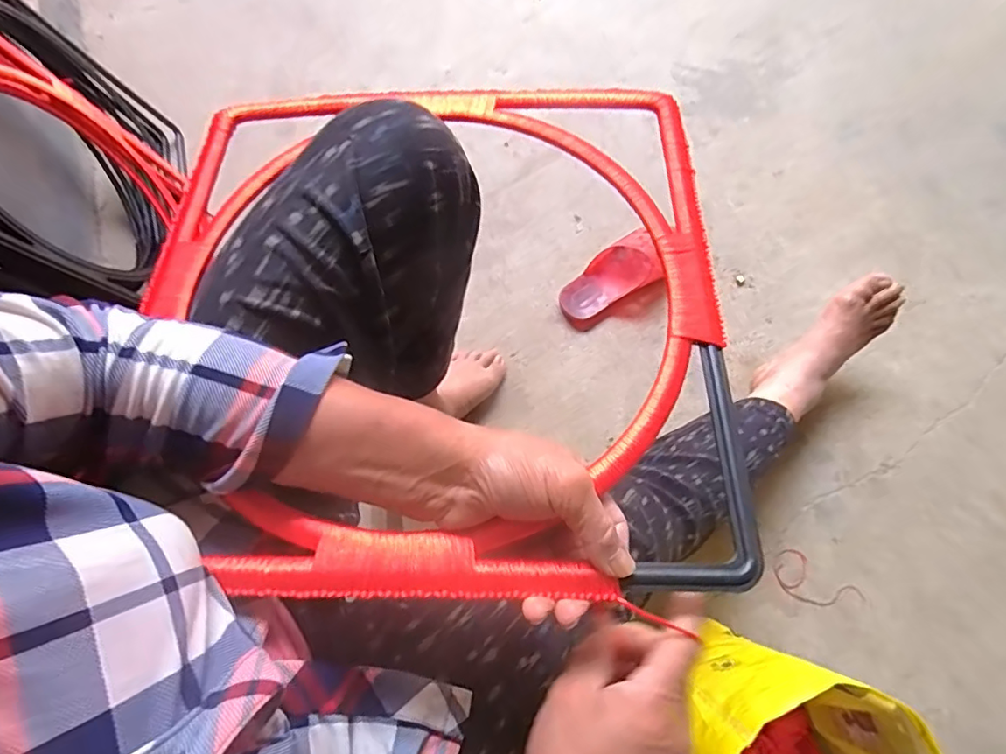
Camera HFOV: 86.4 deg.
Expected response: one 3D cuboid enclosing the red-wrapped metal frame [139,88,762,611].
[{"bbox_3d":[-0.058,-0.063,0.396,0.424,0.020,0.425,0,63,2],"label":"red-wrapped metal frame"}]

